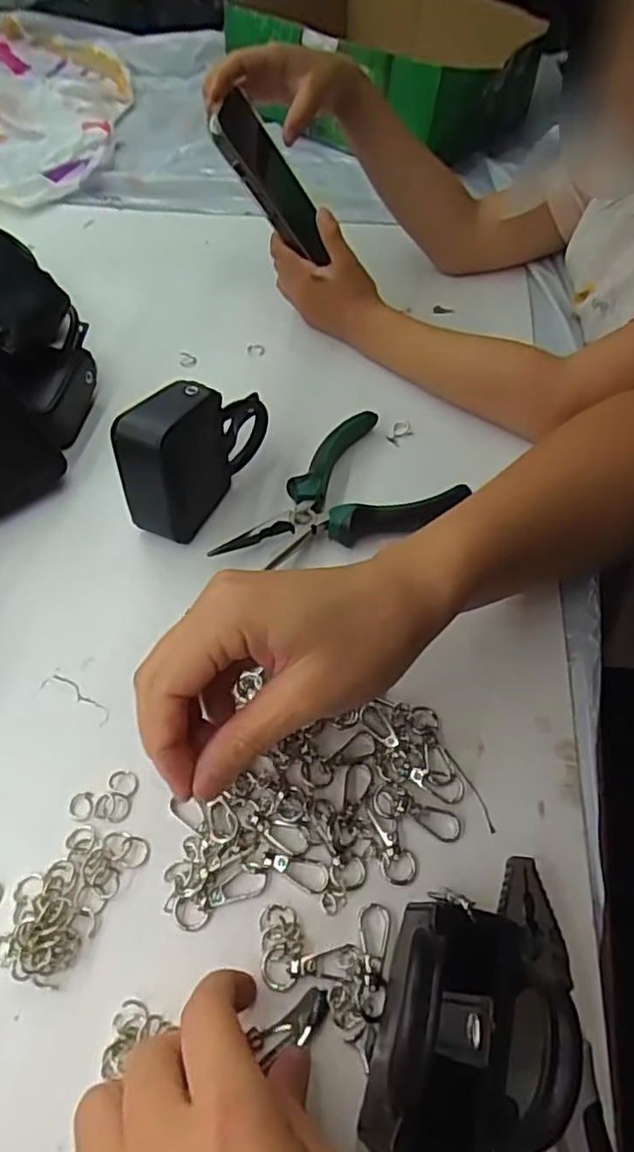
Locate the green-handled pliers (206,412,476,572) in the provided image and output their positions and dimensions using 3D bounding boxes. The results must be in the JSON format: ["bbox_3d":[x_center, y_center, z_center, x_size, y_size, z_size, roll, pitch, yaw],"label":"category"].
[{"bbox_3d":[0.024,-0.040,0.379,0.092,0.022,0.144,31,59,19],"label":"green-handled pliers"}]

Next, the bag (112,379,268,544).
[{"bbox_3d":[-0.071,-0.080,0.375,0.043,0.074,0.107,24,57,14],"label":"bag"}]

